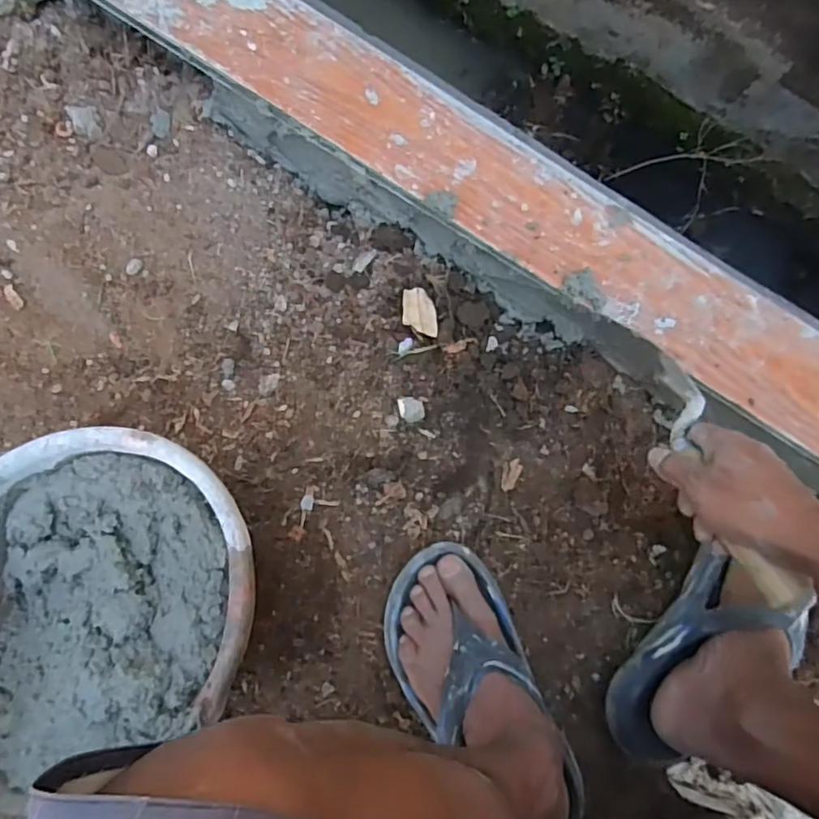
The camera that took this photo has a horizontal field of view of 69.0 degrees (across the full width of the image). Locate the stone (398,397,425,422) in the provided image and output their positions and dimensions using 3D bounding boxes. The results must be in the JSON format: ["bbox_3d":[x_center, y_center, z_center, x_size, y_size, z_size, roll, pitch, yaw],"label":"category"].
[{"bbox_3d":[0.002,0.000,0.583,0.026,0.007,0.026,0,88,-9],"label":"stone"}]

